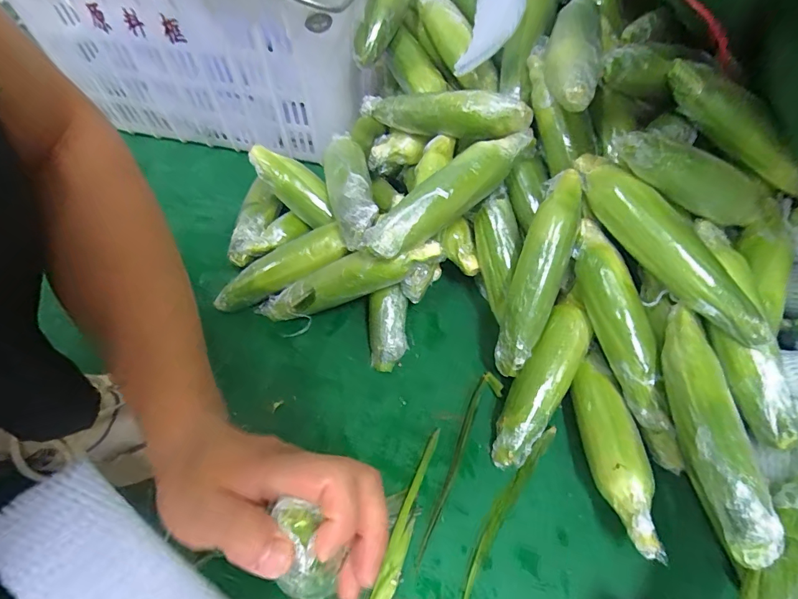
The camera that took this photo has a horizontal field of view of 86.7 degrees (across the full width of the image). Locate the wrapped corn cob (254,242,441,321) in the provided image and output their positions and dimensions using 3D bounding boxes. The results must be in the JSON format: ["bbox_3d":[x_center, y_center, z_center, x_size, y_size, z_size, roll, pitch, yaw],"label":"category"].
[{"bbox_3d":[-0.072,-0.021,0.517,0.256,0.053,0.045,-18,51,22],"label":"wrapped corn cob"}]

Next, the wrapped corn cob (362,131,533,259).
[{"bbox_3d":[0.063,-0.124,0.485,0.234,0.055,0.063,-32,60,-22],"label":"wrapped corn cob"}]

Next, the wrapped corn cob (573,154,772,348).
[{"bbox_3d":[0.277,-0.059,0.444,0.045,0.053,0.252,-31,74,-21],"label":"wrapped corn cob"}]

